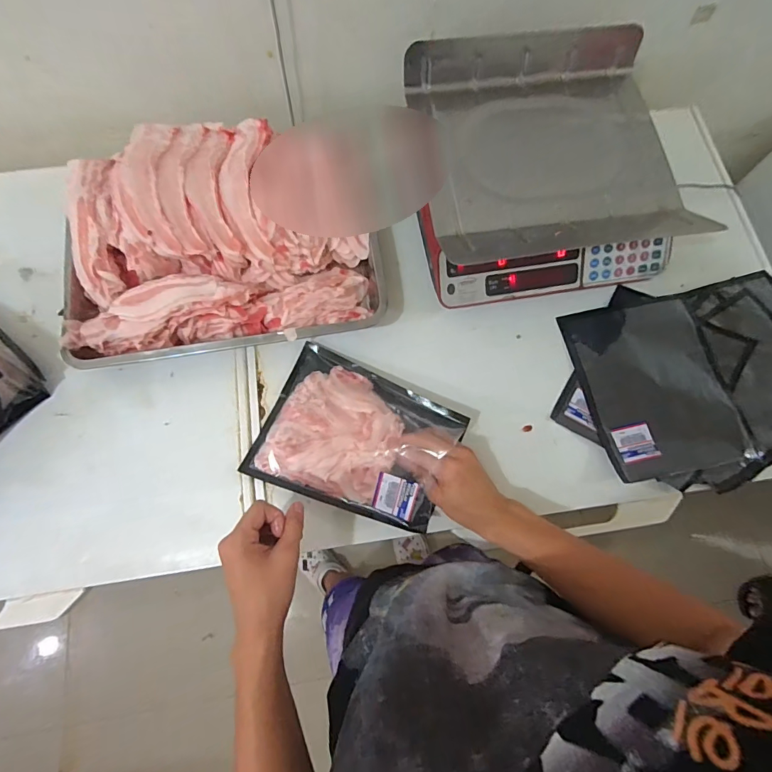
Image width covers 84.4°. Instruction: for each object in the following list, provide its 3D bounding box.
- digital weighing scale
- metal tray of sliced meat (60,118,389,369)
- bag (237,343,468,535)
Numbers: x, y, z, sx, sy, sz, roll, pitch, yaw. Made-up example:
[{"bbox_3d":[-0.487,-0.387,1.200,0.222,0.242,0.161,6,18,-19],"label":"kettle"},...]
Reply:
[{"bbox_3d":[0.216,-0.312,0.622,0.342,0.119,0.345,-9,77,-4],"label":"digital weighing scale"},{"bbox_3d":[-0.229,-0.209,0.599,0.431,0.097,0.319,-9,77,-3],"label":"metal tray of sliced meat"},{"bbox_3d":[-0.037,0.063,0.555,0.248,0.058,0.190,20,77,3],"label":"bag"}]

